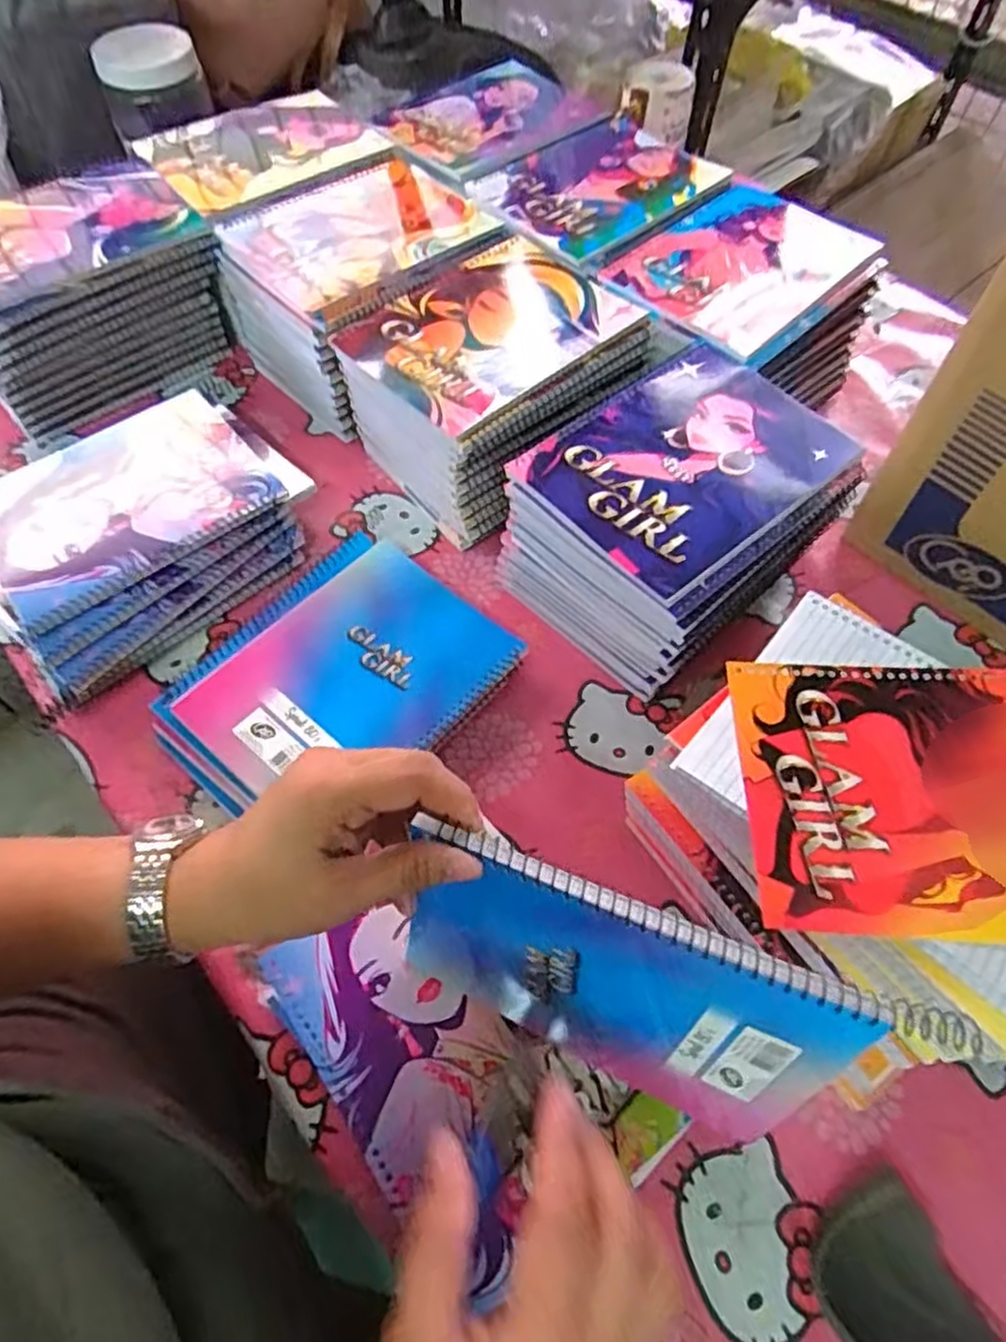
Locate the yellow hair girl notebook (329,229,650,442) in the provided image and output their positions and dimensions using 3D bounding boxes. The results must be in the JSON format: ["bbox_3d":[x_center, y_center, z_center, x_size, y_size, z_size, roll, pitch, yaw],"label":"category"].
[{"bbox_3d":[-0.007,-0.266,0.568,0.198,0.018,0.161,-37,65,-18],"label":"yellow hair girl notebook"}]

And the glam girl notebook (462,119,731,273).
[{"bbox_3d":[0.084,-0.441,0.665,0.193,0.014,0.166,-39,67,-20],"label":"glam girl notebook"}]

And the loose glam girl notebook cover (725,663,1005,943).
[{"bbox_3d":[0.221,0.060,0.374,0.194,0.010,0.145,2,60,1],"label":"loose glam girl notebook cover"}]

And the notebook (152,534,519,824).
[{"bbox_3d":[-0.116,0.007,0.517,0.166,0.019,0.215,40,69,17],"label":"notebook"}]

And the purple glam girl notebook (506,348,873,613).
[{"bbox_3d":[0.124,-0.143,0.491,0.192,0.009,0.145,-37,66,-19],"label":"purple glam girl notebook"}]

